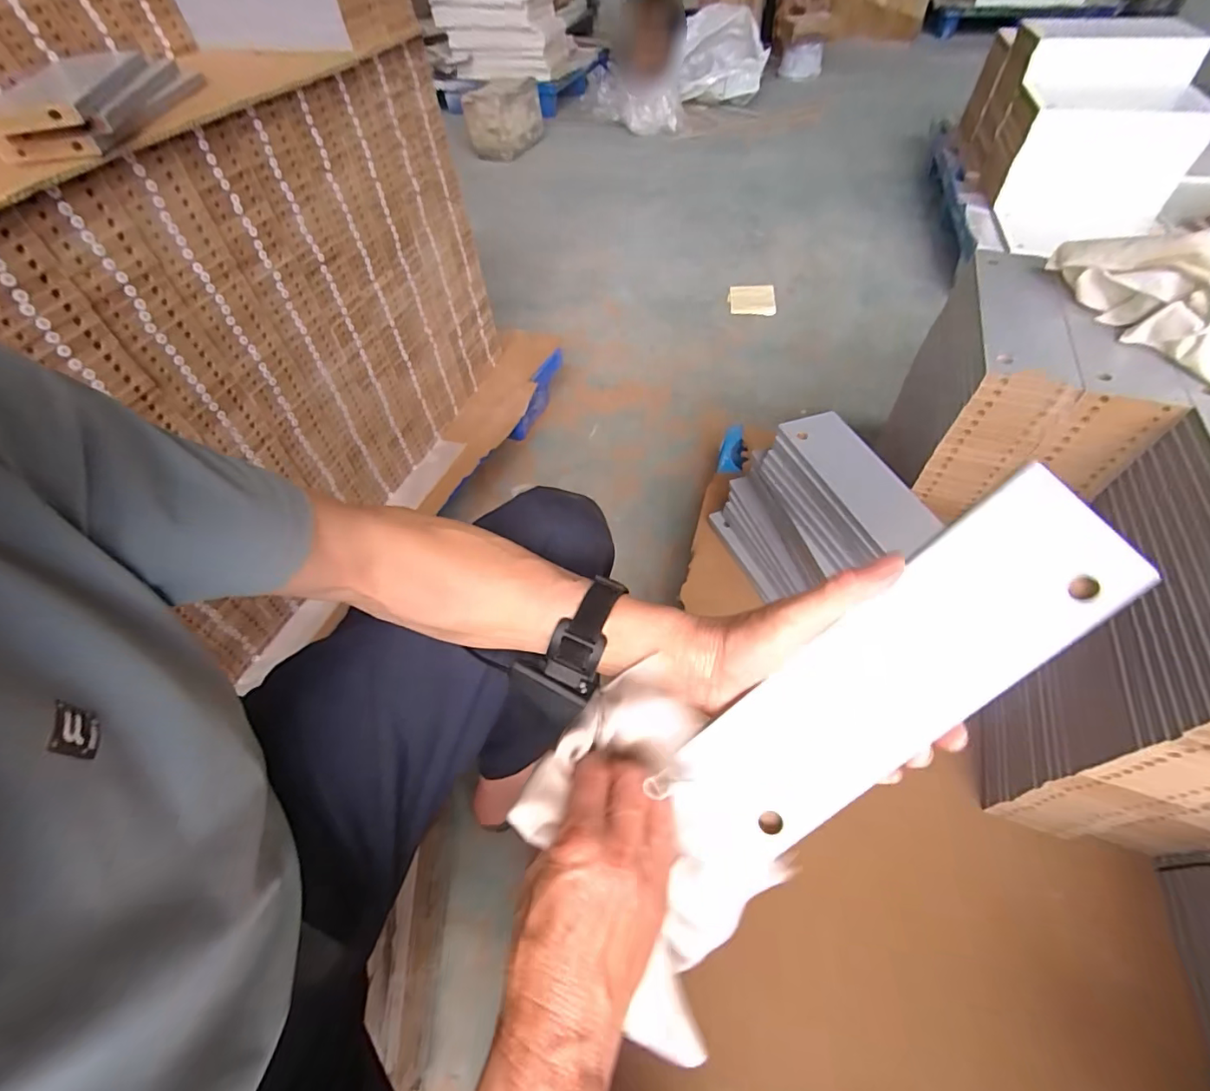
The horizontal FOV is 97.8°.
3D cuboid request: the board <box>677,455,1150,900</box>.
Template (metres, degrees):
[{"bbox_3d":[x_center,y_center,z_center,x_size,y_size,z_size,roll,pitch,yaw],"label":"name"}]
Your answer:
[{"bbox_3d":[0.150,0.084,0.299,0.282,0.011,0.080,-45,79,13],"label":"board"}]

